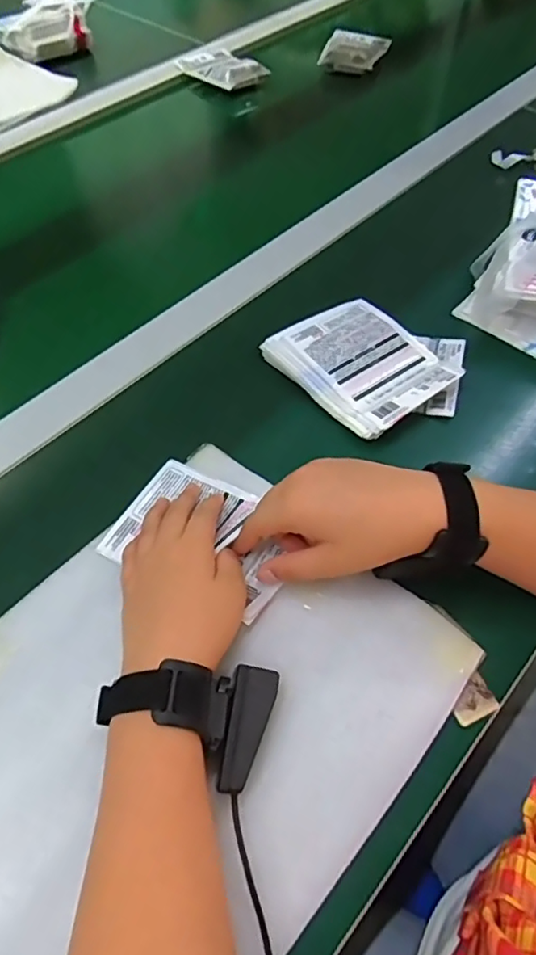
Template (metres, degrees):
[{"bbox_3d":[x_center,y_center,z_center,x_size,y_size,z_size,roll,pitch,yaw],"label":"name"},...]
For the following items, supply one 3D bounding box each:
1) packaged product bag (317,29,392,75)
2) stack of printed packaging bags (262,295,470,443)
[{"bbox_3d":[0.141,-0.698,0.942,0.099,0.022,0.117,20,59,13],"label":"packaged product bag"},{"bbox_3d":[0.085,-0.105,0.536,0.112,0.027,0.147,-34,62,-22],"label":"stack of printed packaging bags"}]

